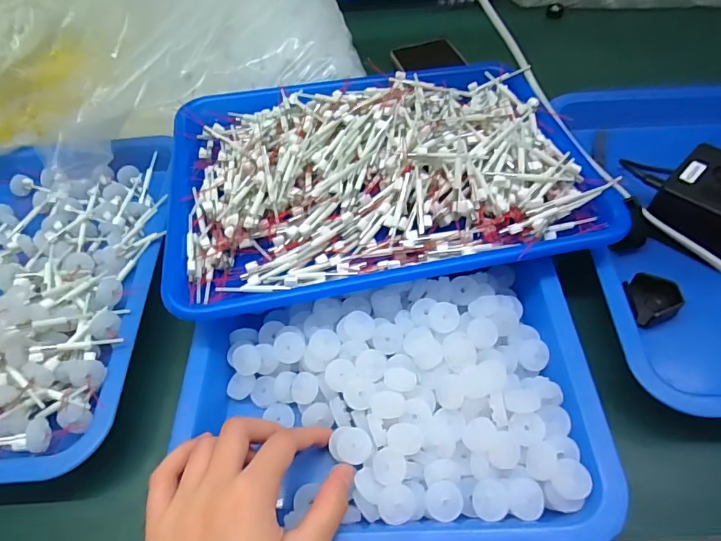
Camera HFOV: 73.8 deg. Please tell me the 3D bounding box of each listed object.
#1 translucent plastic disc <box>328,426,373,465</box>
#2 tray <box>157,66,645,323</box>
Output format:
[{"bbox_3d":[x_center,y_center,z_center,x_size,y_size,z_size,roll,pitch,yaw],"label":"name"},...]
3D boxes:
[{"bbox_3d":[-0.005,0.107,0.295,0.024,0.004,0.022,-2,53,3],"label":"translucent plastic disc"},{"bbox_3d":[0.011,-0.083,0.396,0.322,0.046,0.234,-11,53,-3],"label":"tray"}]

